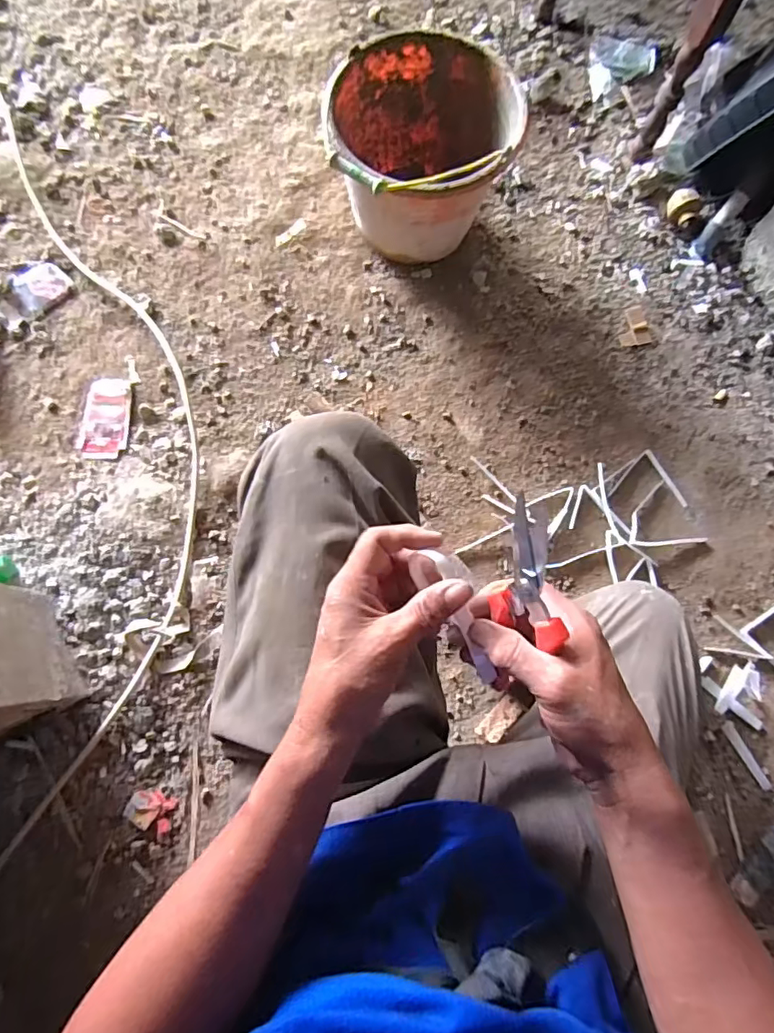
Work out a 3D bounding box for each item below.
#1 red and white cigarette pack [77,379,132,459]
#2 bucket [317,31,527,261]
[{"bbox_3d":[-0.412,-0.145,0.811,0.068,0.006,0.124,4,76,-1],"label":"red and white cigarette pack"},{"bbox_3d":[0.047,-0.517,0.815,0.255,0.214,0.258,0,76,-2],"label":"bucket"}]

